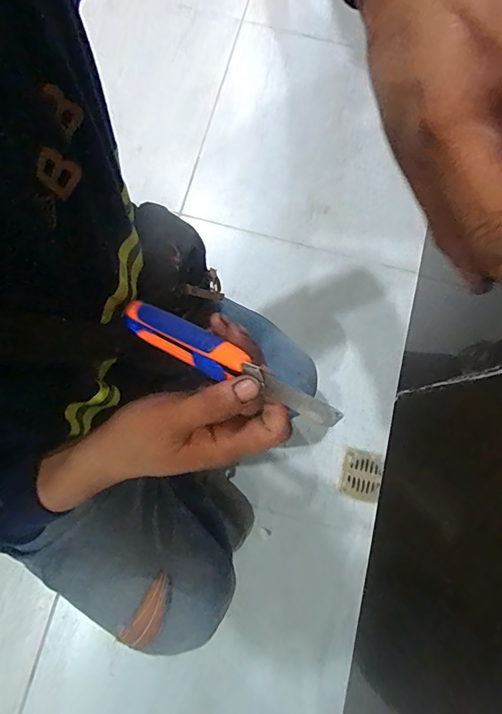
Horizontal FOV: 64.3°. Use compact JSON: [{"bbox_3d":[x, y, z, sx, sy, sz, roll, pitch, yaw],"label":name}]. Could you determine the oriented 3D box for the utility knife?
[{"bbox_3d":[-0.028,-0.001,0.278,0.203,0.024,0.024,25,75,37],"label":"utility knife"}]

